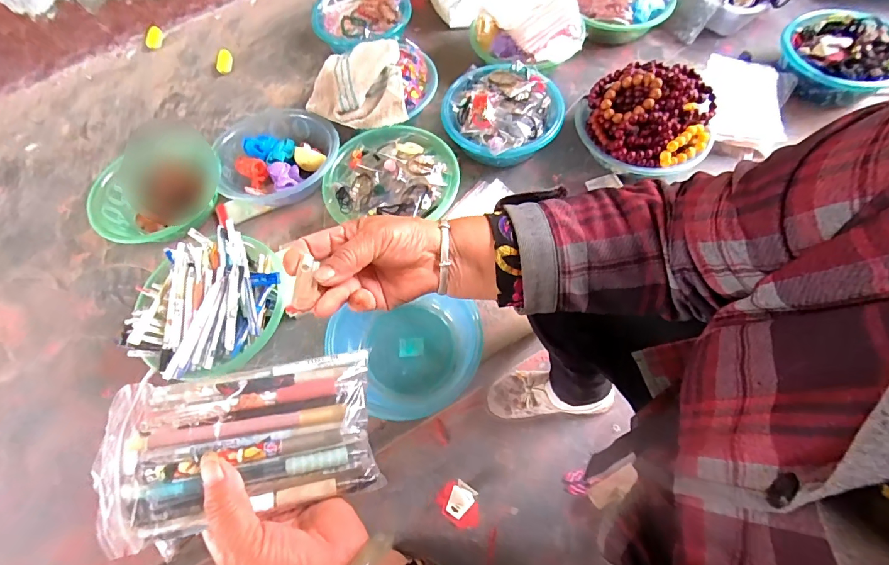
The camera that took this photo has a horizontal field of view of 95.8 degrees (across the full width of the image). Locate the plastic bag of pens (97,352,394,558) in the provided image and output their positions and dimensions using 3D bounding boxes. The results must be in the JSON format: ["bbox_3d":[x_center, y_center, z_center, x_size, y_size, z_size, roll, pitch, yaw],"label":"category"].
[{"bbox_3d":[-0.128,0.104,0.266,0.158,0.019,0.099,-4,71,-19],"label":"plastic bag of pens"}]

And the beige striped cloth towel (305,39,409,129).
[{"bbox_3d":[-0.174,-0.394,0.789,0.196,0.059,0.203,-3,64,3],"label":"beige striped cloth towel"}]

